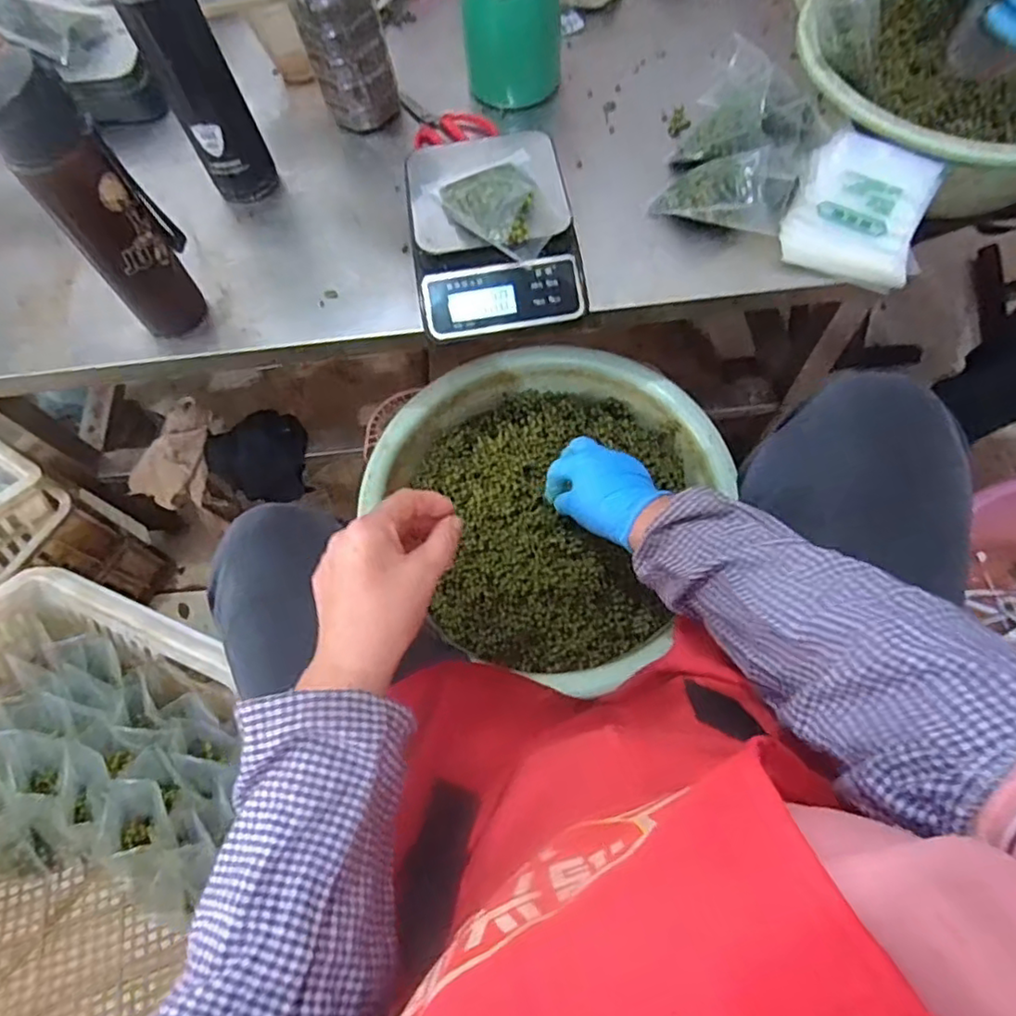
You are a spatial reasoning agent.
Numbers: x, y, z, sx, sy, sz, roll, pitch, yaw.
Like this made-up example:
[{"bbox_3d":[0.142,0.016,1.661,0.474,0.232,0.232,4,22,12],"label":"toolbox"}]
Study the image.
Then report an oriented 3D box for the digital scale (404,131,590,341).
[{"bbox_3d":[-0.016,-0.262,0.597,0.152,0.061,0.203,-10,67,-1],"label":"digital scale"}]

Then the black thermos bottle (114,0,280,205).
[{"bbox_3d":[-0.286,-0.411,0.582,0.083,0.249,0.067,-25,68,-7],"label":"black thermos bottle"}]

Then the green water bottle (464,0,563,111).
[{"bbox_3d":[-0.001,-0.533,0.652,0.090,0.168,0.089,-26,68,-8],"label":"green water bottle"}]

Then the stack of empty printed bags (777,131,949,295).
[{"bbox_3d":[0.331,-0.284,0.592,0.116,0.028,0.163,22,70,12],"label":"stack of empty printed bags"}]

